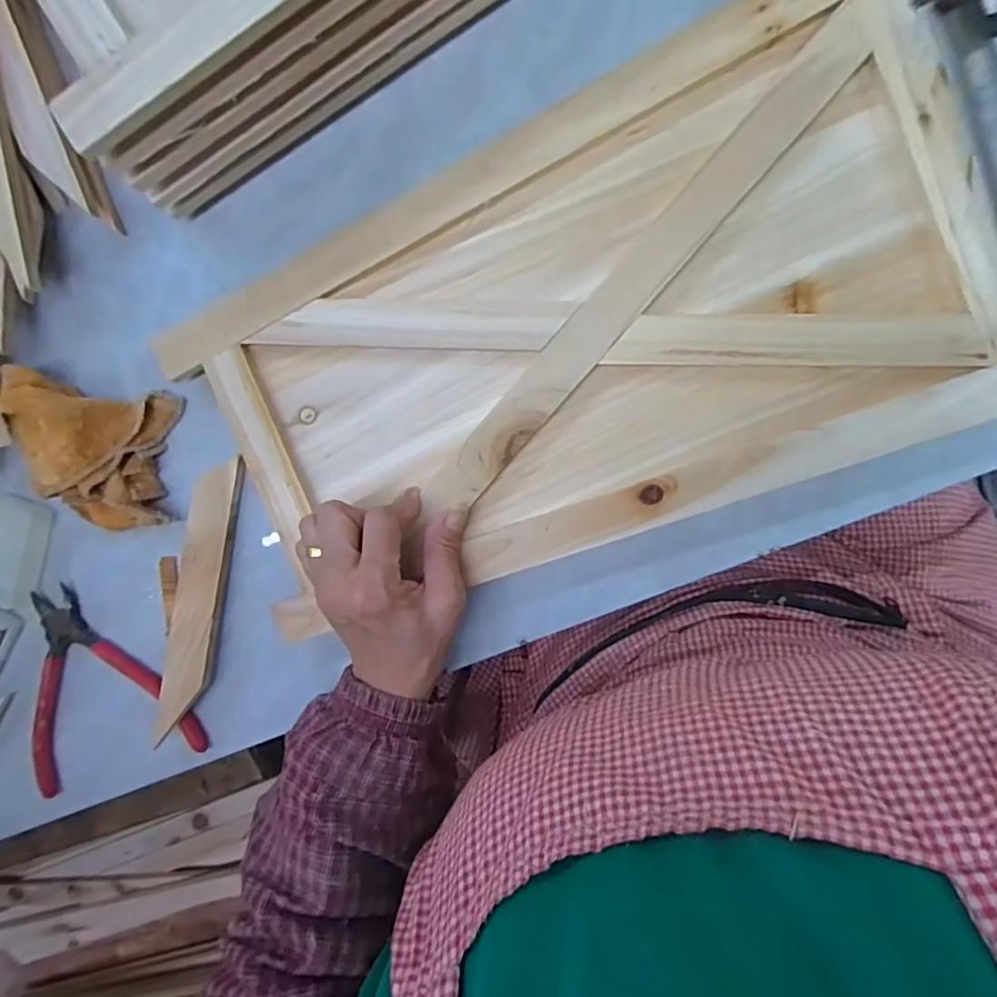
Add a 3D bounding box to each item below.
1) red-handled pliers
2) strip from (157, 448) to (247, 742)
[{"bbox_3d":[-0.284,0.127,0.419,0.130,0.020,0.137,-20,93,9],"label":"red-handled pliers"},{"bbox_3d":[-0.195,0.067,0.383,0.028,0.010,0.184,13,98,6],"label":"strip"}]

